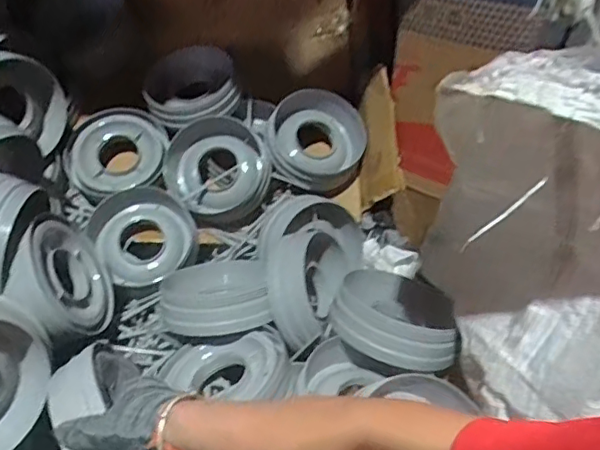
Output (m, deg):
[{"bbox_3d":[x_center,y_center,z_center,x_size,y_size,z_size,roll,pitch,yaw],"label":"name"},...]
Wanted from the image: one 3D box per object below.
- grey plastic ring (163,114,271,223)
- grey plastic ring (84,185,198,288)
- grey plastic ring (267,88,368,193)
[{"bbox_3d":[-0.127,-0.087,0.881,0.161,0.164,0.060,0,4,0],"label":"grey plastic ring"},{"bbox_3d":[-0.232,0.021,0.871,0.169,0.166,0.060,-18,20,-27],"label":"grey plastic ring"},{"bbox_3d":[0.027,-0.139,0.938,0.169,0.058,0.169,6,71,-19],"label":"grey plastic ring"}]

